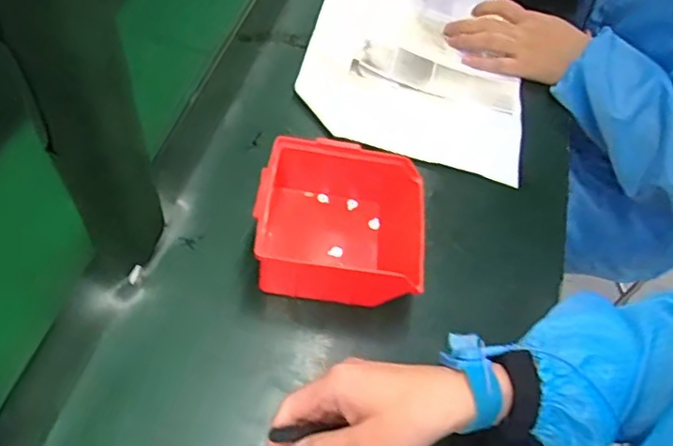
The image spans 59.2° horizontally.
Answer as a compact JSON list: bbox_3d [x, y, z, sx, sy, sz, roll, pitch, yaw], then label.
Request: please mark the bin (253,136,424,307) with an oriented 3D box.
[{"bbox_3d":[0.005,-0.007,0.504,0.138,0.066,0.138,7,56,-5],"label":"bin"}]

